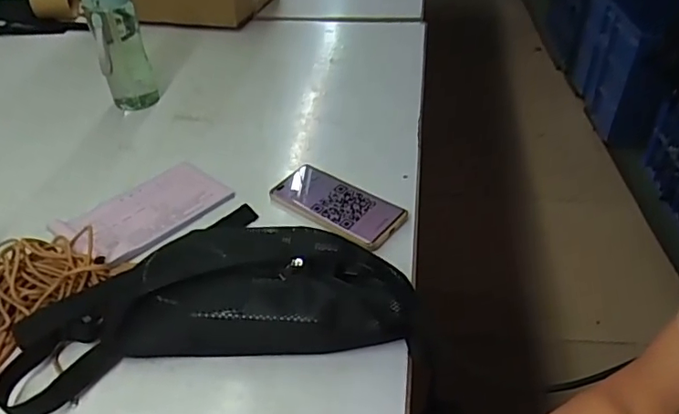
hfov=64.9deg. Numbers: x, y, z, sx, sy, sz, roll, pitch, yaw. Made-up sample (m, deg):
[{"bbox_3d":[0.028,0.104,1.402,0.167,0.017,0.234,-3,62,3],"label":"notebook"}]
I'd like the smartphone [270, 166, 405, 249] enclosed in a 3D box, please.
[{"bbox_3d":[-0.007,-0.003,0.665,0.173,0.016,0.085,25,46,28],"label":"smartphone"}]

